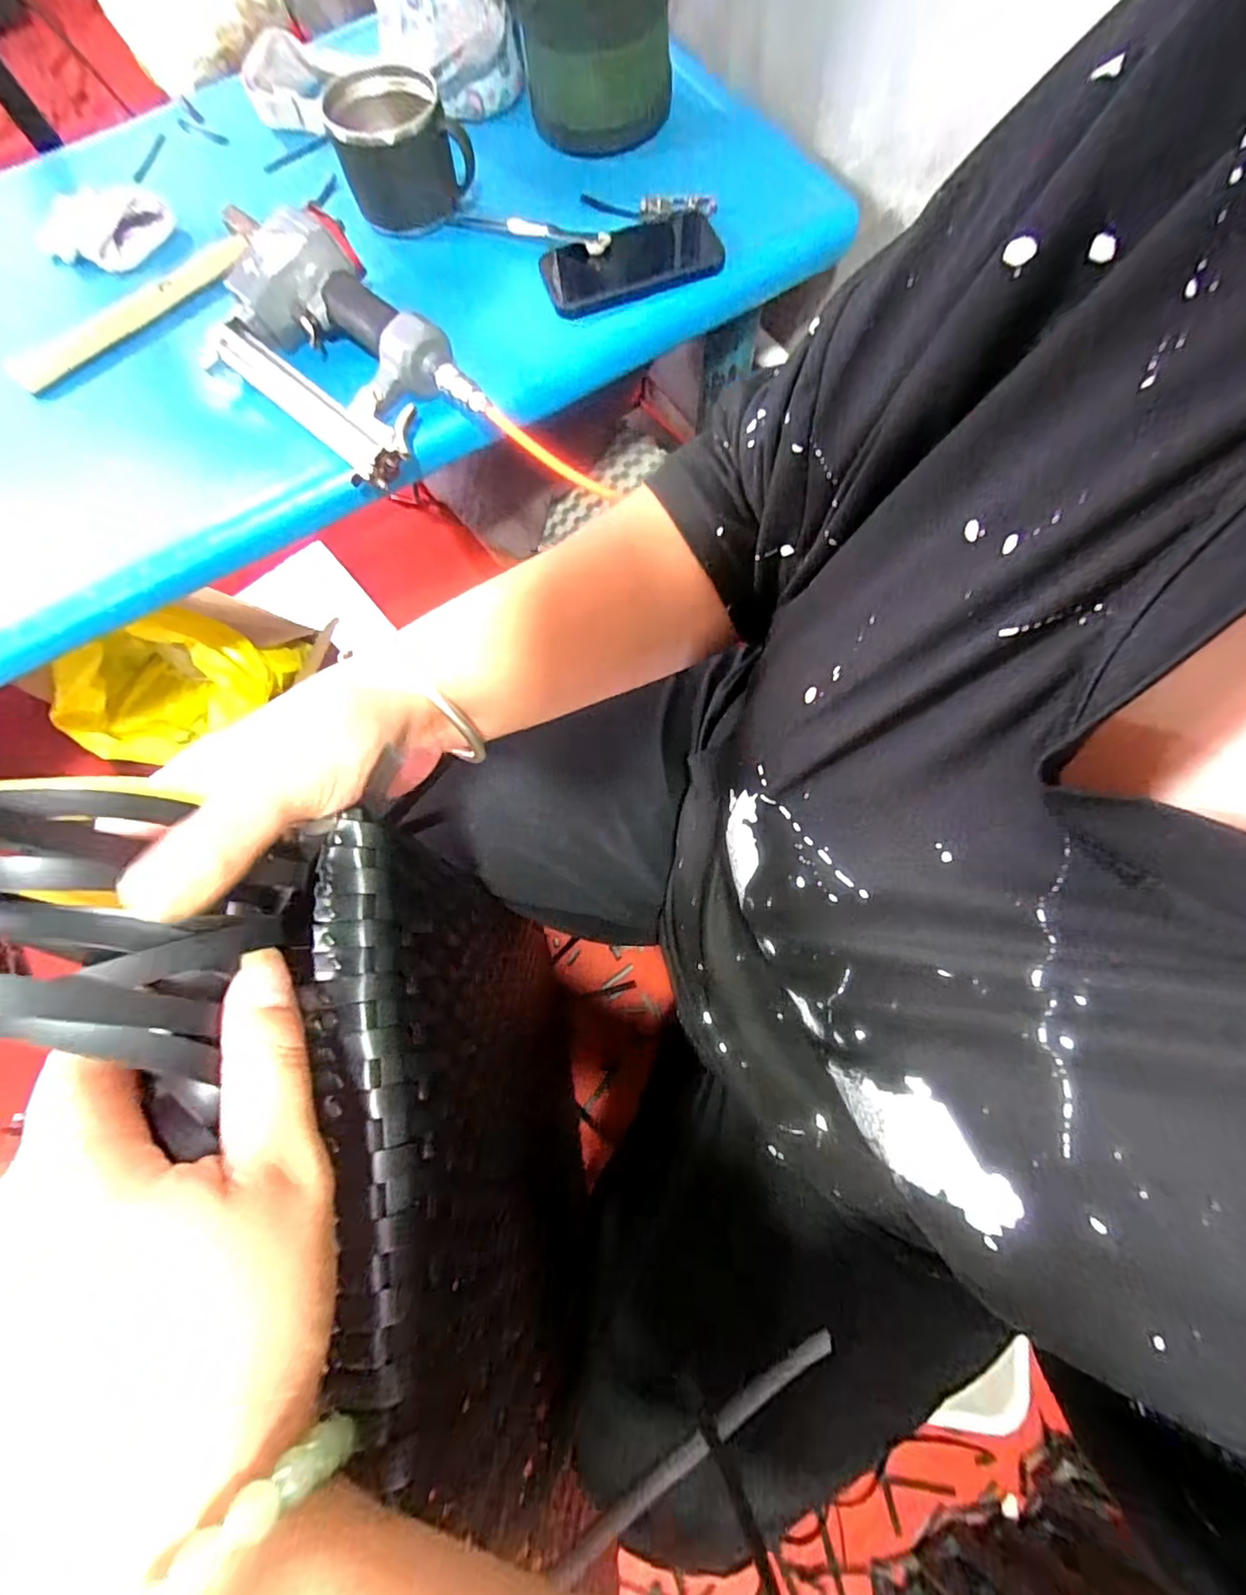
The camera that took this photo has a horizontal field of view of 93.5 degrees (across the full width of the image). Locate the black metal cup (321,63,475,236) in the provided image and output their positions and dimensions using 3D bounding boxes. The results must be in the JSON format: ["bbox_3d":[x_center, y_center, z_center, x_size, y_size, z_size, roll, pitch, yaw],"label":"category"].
[{"bbox_3d":[-0.213,-0.629,0.572,0.121,0.078,0.097,-14,75,-4],"label":"black metal cup"}]

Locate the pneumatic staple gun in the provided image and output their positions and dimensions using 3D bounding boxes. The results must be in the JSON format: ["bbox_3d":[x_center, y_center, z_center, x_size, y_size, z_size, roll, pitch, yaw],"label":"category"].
[{"bbox_3d":[-0.257,-0.386,0.508,0.158,0.062,0.278,-37,77,-10],"label":"pneumatic staple gun"}]

